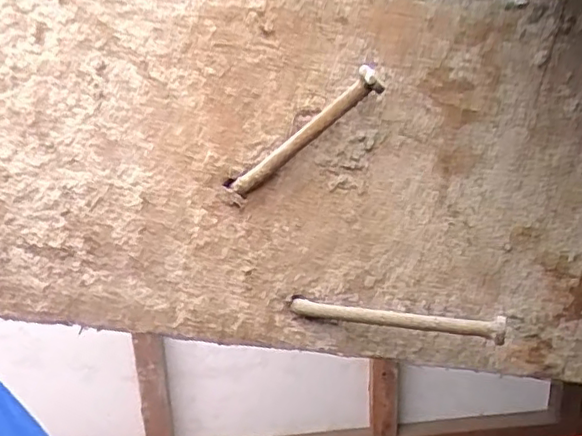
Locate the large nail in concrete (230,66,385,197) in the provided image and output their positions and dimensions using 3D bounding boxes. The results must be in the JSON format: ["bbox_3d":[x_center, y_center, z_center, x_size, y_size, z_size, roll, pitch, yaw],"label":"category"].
[{"bbox_3d":[0.004,-0.026,0.198,0.060,0.008,0.008,-38,10,21],"label":"large nail in concrete"}]

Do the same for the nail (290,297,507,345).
[{"bbox_3d":[0.036,0.036,0.217,0.073,0.008,0.005,4,21,16],"label":"nail"}]

